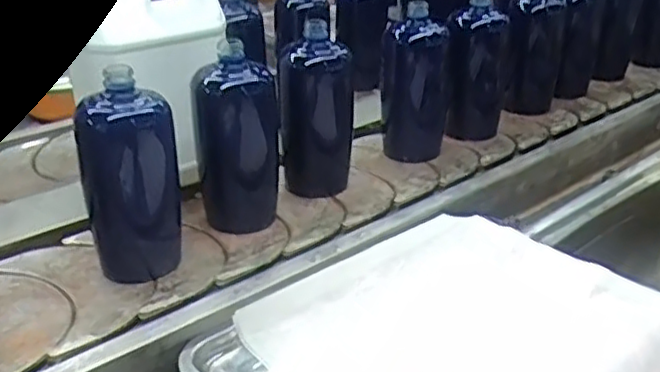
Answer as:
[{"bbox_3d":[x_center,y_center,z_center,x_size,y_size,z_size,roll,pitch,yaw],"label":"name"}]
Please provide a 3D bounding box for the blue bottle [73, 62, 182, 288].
[{"bbox_3d":[-0.178,-0.006,0.621,0.059,0.175,0.077,15,31,23],"label":"blue bottle"}]

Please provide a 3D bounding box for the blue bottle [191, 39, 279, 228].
[{"bbox_3d":[-0.092,-0.048,0.707,0.073,0.170,0.073,9,30,14],"label":"blue bottle"}]

